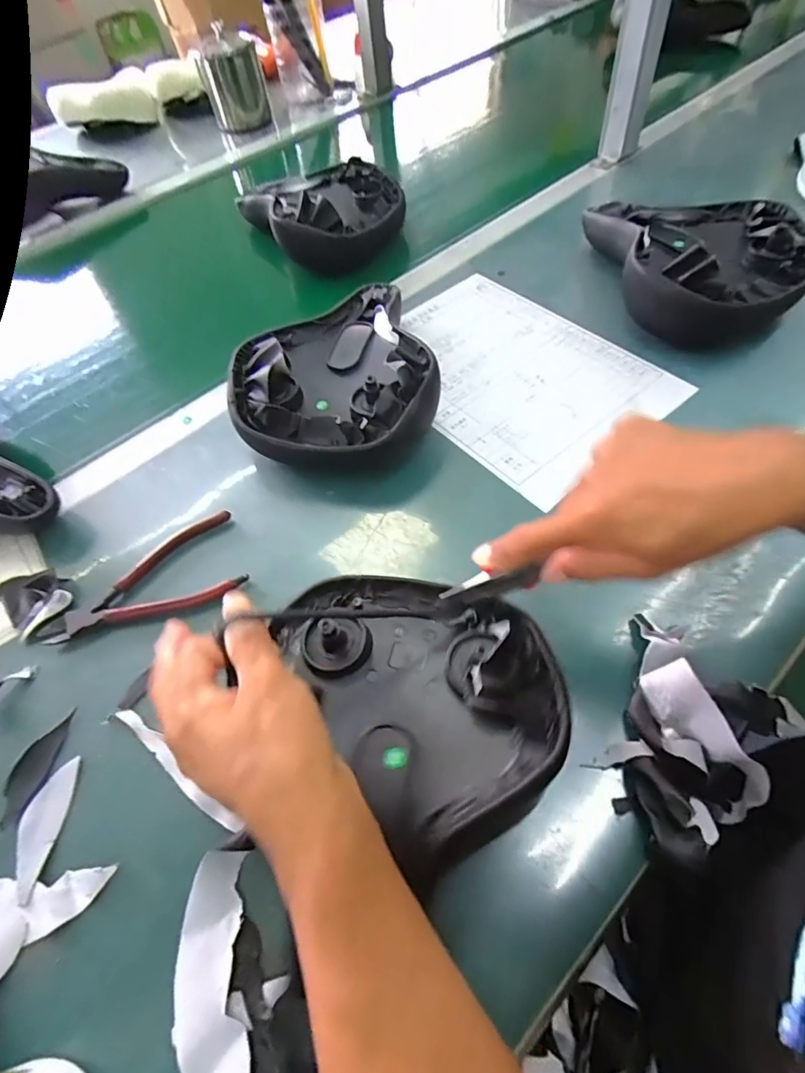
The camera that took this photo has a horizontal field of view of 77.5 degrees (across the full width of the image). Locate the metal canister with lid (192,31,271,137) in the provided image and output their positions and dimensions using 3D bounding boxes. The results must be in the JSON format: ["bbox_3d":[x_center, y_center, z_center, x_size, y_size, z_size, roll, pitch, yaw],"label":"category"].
[{"bbox_3d":[-0.316,-0.848,0.939,0.109,0.129,0.119,-13,56,-4],"label":"metal canister with lid"}]

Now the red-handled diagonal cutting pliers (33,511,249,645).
[{"bbox_3d":[-0.205,0.039,0.394,0.156,0.011,0.080,-23,58,-10],"label":"red-handled diagonal cutting pliers"}]

